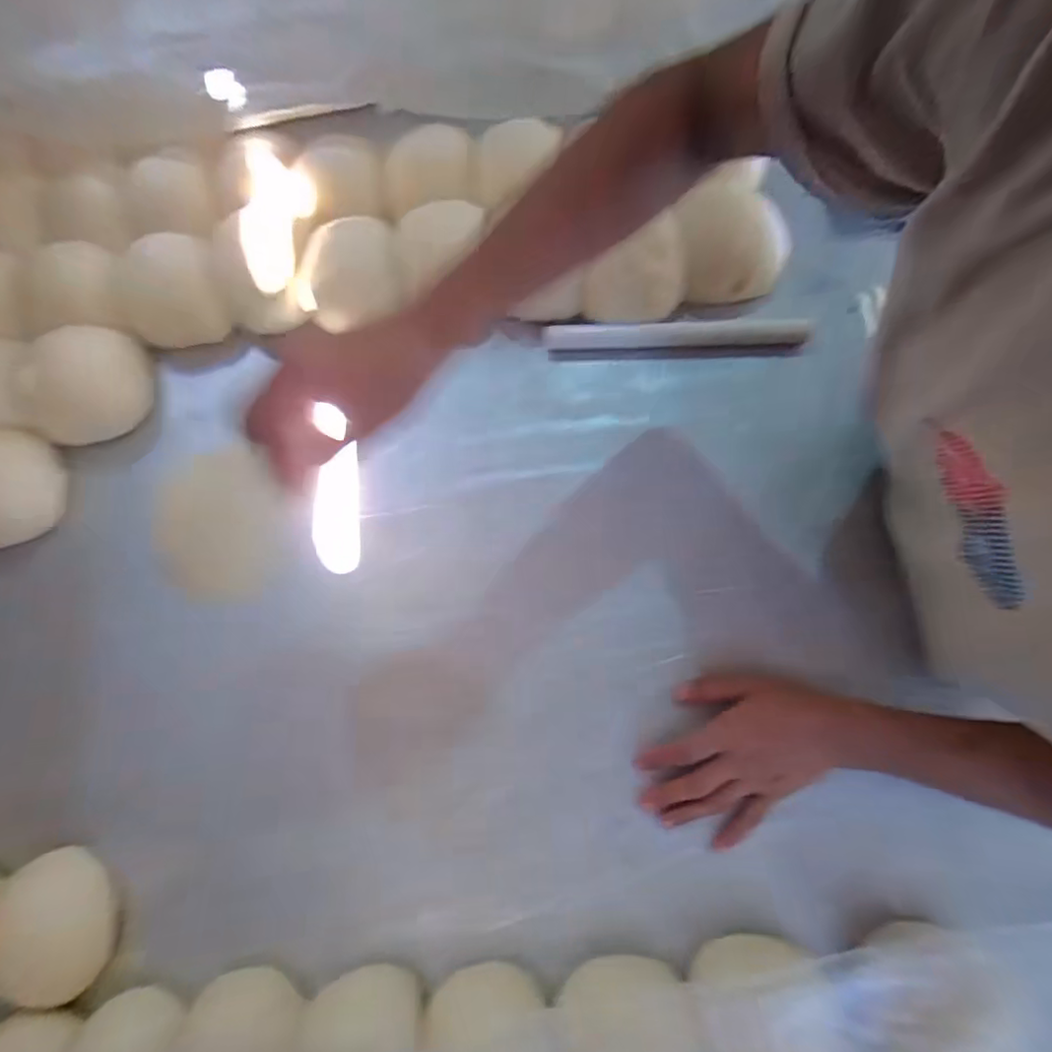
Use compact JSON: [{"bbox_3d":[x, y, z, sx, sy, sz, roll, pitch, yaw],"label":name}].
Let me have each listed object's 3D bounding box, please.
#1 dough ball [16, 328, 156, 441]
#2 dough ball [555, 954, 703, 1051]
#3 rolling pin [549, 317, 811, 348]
[{"bbox_3d":[-0.437,-0.142,0.565,0.091,0.071,0.125,33,75,12],"label":"dough ball"},{"bbox_3d":[0.065,0.337,0.374,0.089,0.055,0.066,-6,71,-1],"label":"dough ball"},{"bbox_3d":[0.145,-0.189,0.551,0.251,0.021,0.022,-1,71,1],"label":"rolling pin"}]

